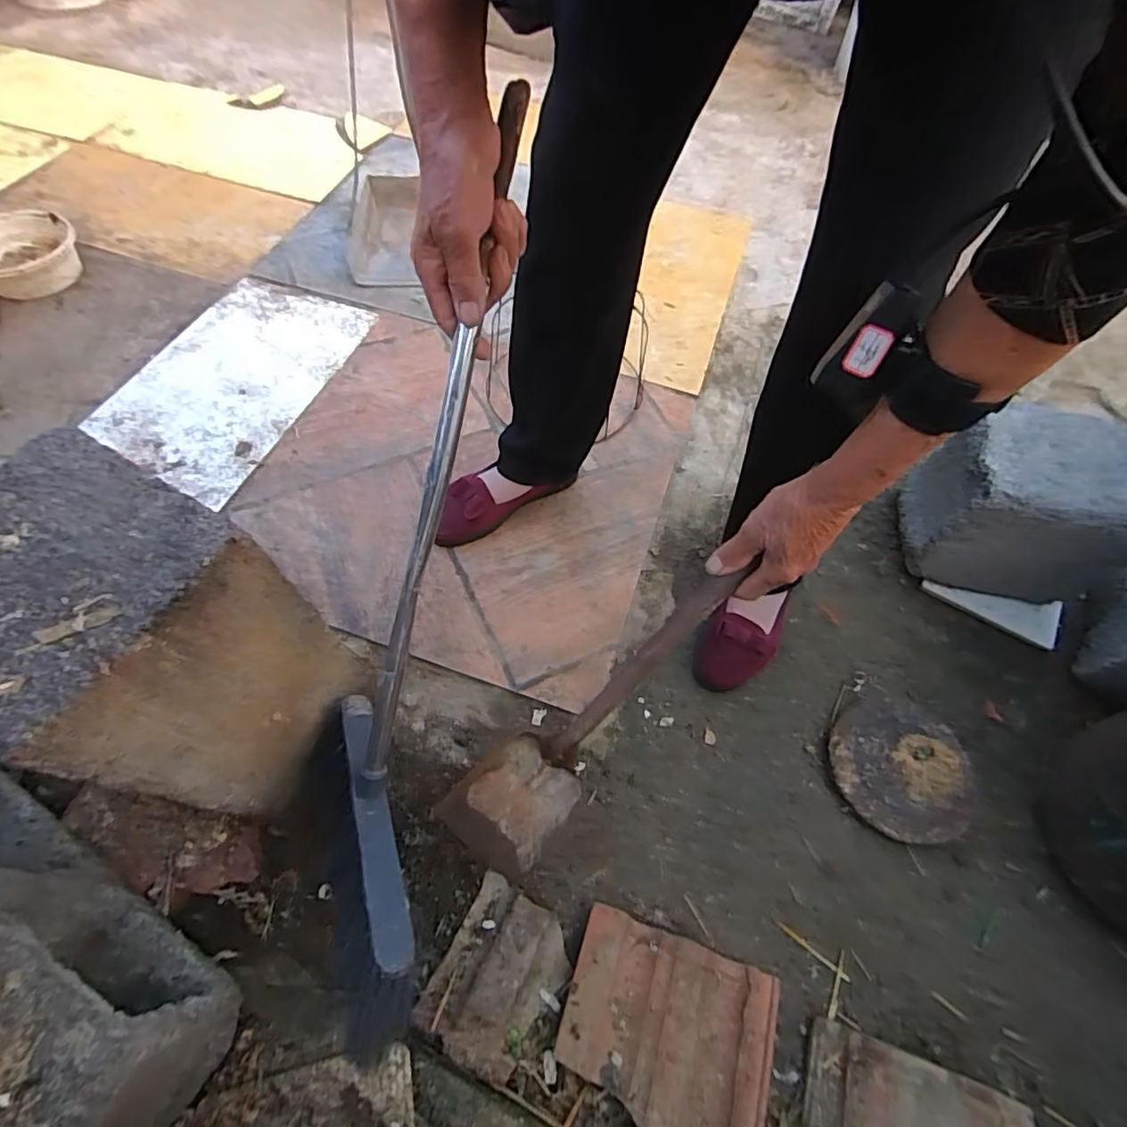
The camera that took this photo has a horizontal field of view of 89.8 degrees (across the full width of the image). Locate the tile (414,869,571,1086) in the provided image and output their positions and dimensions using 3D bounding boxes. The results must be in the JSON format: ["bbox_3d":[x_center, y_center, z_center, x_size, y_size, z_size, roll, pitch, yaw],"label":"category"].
[{"bbox_3d":[-0.066,0.420,0.581,0.112,0.035,0.142,28,64,12],"label":"tile"}]

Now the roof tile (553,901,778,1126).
[{"bbox_3d":[0.100,0.485,0.565,0.212,0.039,0.194,19,62,7],"label":"roof tile"}]

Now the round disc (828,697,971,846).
[{"bbox_3d":[0.425,0.255,0.719,0.163,0.027,0.167,1,62,-3],"label":"round disc"}]

